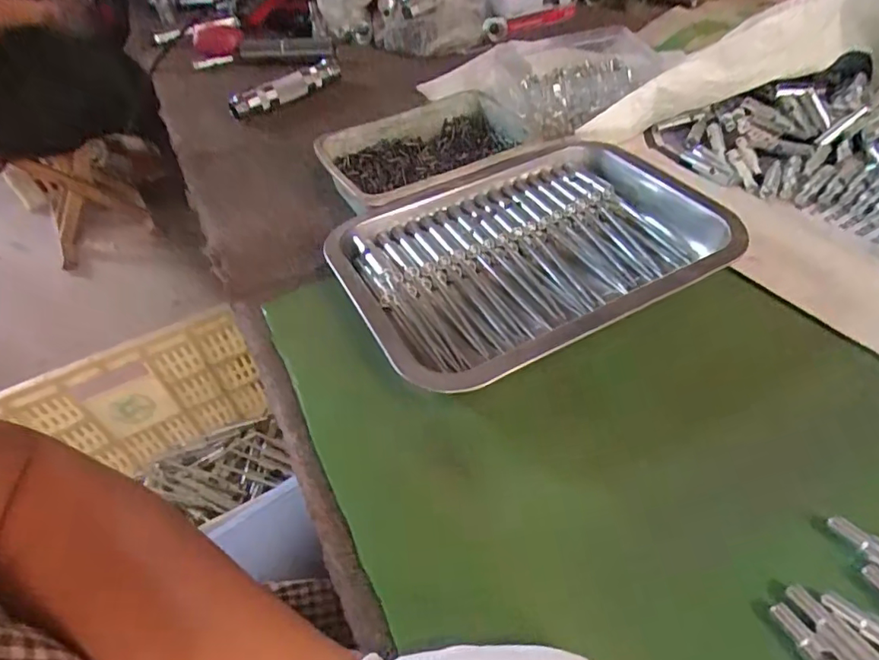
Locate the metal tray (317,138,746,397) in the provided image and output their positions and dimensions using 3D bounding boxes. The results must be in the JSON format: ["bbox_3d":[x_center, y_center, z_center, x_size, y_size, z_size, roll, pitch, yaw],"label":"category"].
[{"bbox_3d":[0.066,-0.056,0.387,0.259,0.034,0.181,-25,50,-15],"label":"metal tray"}]

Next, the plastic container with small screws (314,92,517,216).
[{"bbox_3d":[-0.013,-0.156,0.492,0.176,0.042,0.128,-26,51,-16],"label":"plastic container with small screws"}]

